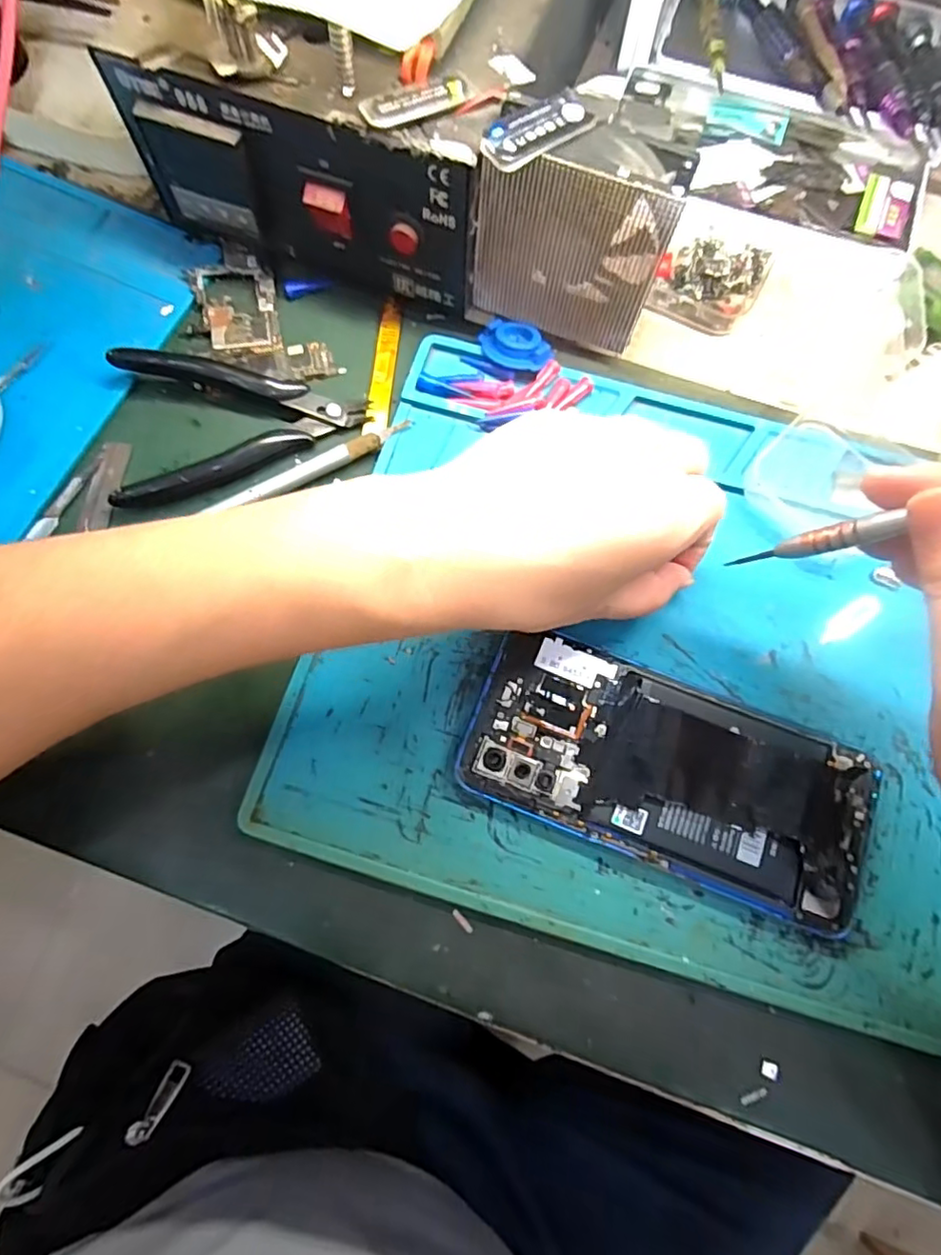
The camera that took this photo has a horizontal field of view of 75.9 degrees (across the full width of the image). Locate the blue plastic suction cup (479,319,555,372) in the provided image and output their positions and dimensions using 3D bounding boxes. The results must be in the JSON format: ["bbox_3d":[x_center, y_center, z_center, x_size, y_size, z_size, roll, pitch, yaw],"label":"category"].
[{"bbox_3d":[0.022,-0.139,0.296,0.027,0.005,0.034,-34,78,-9],"label":"blue plastic suction cup"}]

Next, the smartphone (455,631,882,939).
[{"bbox_3d":[0.079,0.058,0.243,0.157,0.012,0.072,21,76,5],"label":"smartphone"}]

